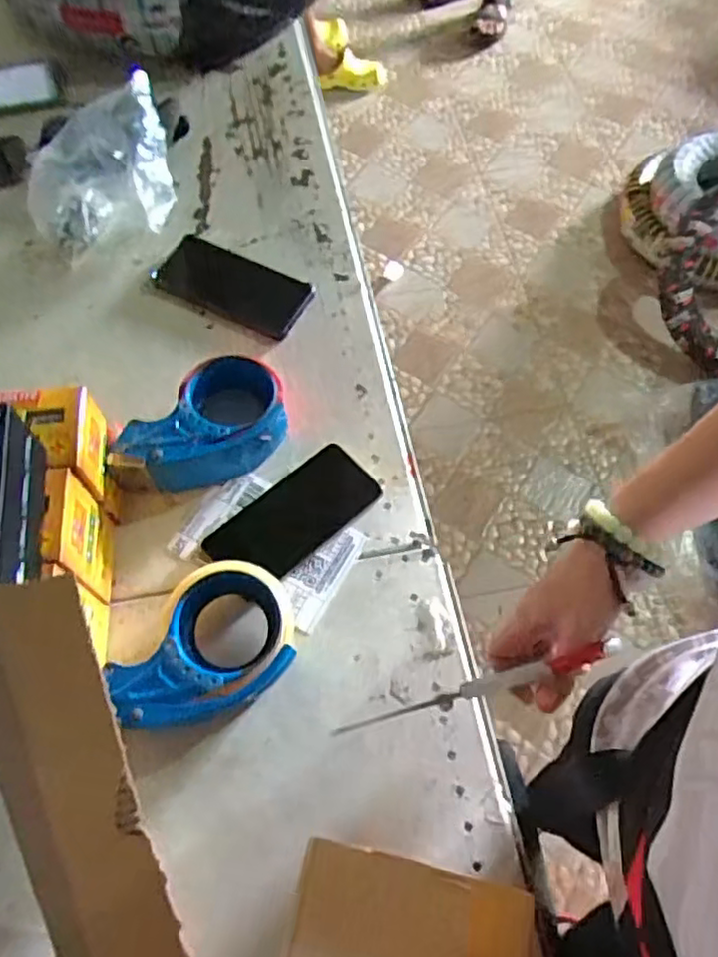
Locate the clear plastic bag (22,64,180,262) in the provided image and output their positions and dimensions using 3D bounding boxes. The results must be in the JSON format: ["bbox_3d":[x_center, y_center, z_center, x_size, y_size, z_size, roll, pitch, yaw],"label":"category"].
[{"bbox_3d":[-0.281,-0.327,0.715,0.161,0.097,0.122,-18,65,-11],"label":"clear plastic bag"}]

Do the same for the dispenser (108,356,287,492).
[{"bbox_3d":[-0.145,-0.049,0.602,0.155,0.059,0.097,-15,65,-9],"label":"dispenser"}]

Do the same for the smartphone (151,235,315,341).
[{"bbox_3d":[-0.135,-0.210,0.699,0.165,0.014,0.084,27,65,11],"label":"smartphone"}]

